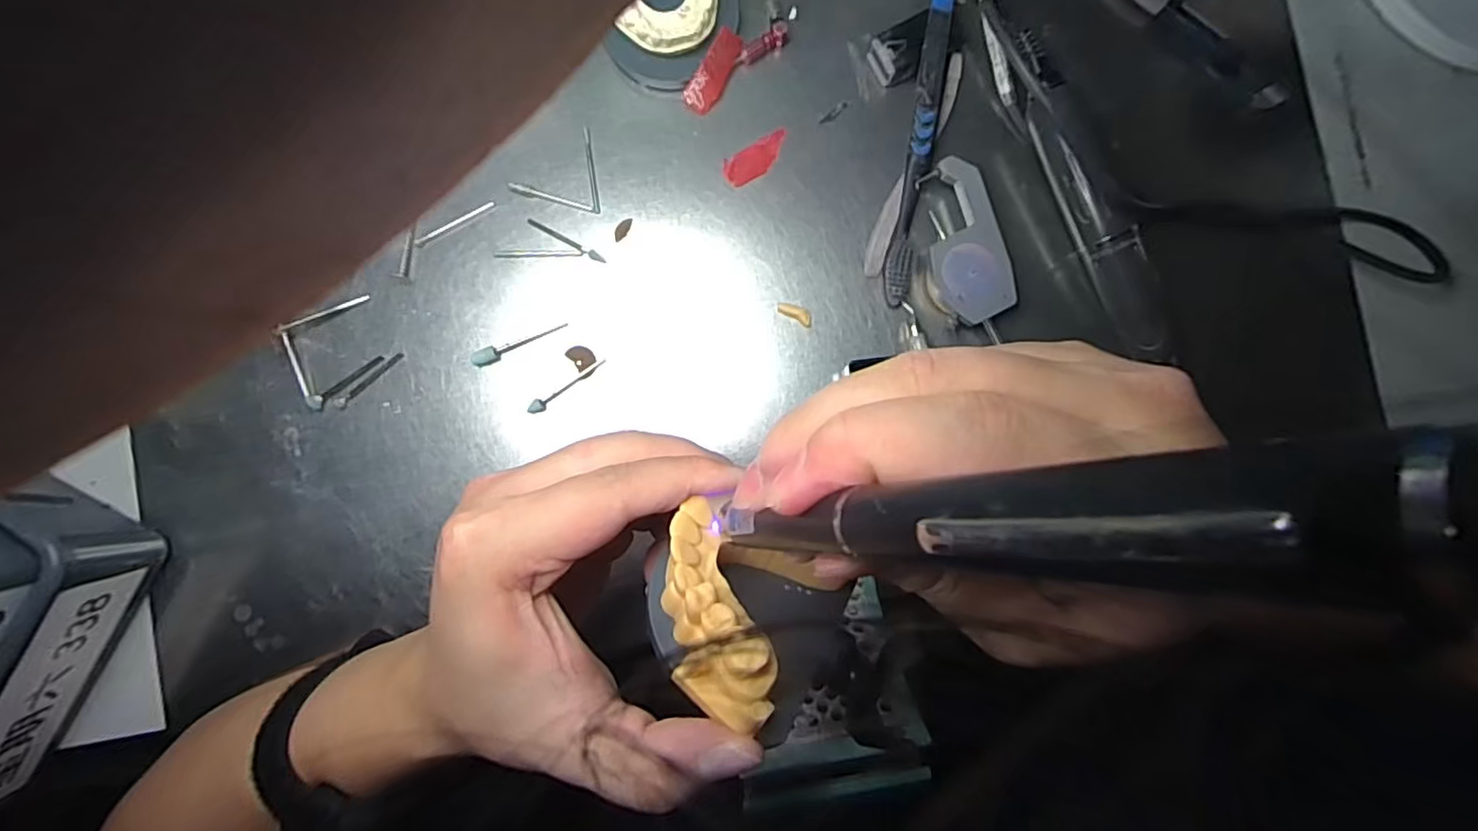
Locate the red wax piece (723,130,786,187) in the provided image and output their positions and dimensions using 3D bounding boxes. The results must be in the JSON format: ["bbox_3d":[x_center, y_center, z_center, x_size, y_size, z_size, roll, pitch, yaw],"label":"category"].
[{"bbox_3d":[0.010,-0.129,0.317,0.036,0.004,0.016,-30,88,-2],"label":"red wax piece"}]

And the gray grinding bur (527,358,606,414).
[{"bbox_3d":[-0.083,-0.014,0.307,0.044,0.005,0.006,-32,88,-2],"label":"gray grinding bur"}]

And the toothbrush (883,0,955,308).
[{"bbox_3d":[0.089,-0.139,0.310,0.012,0.020,0.166,9,87,0],"label":"toothbrush"}]

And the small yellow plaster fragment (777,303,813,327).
[{"bbox_3d":[0.028,-0.051,0.313,0.019,0.004,0.007,28,87,1],"label":"small yellow plaster fragment"}]

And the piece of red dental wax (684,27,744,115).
[{"bbox_3d":[-0.012,-0.171,0.314,0.014,0.004,0.040,28,100,-29],"label":"piece of red dental wax"}]

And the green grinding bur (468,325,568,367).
[{"bbox_3d":[-0.107,-0.034,0.308,0.047,0.004,0.008,-19,87,-2],"label":"green grinding bur"}]

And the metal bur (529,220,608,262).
[{"bbox_3d":[-0.085,-0.086,0.311,0.043,0.004,0.004,27,87,1],"label":"metal bur"}]

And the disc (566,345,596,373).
[{"bbox_3d":[-0.077,-0.029,0.309,0.011,0.004,0.013,-40,88,-3],"label":"disc"}]

